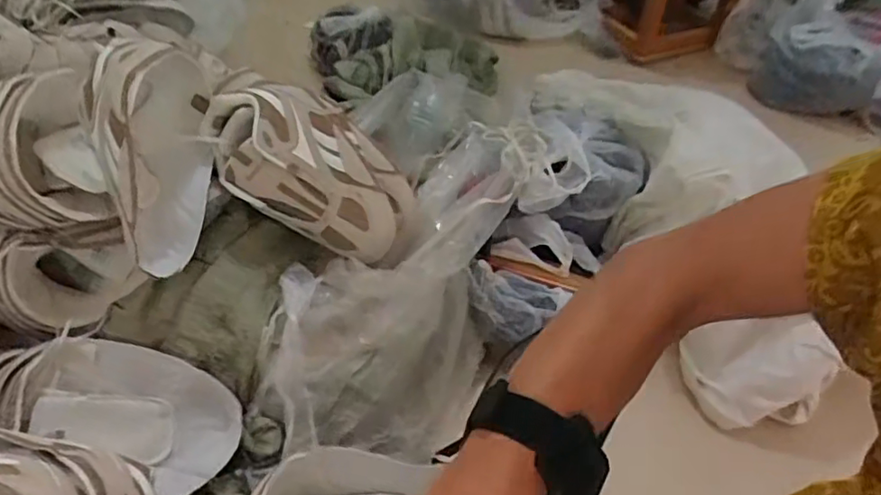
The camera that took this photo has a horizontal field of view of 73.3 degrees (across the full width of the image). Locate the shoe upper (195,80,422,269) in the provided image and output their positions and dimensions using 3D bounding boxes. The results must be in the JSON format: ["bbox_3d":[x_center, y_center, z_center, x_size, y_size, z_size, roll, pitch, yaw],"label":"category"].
[{"bbox_3d":[-0.168,-0.103,0.784,0.100,0.299,0.163,3,63,58],"label":"shoe upper"}]

